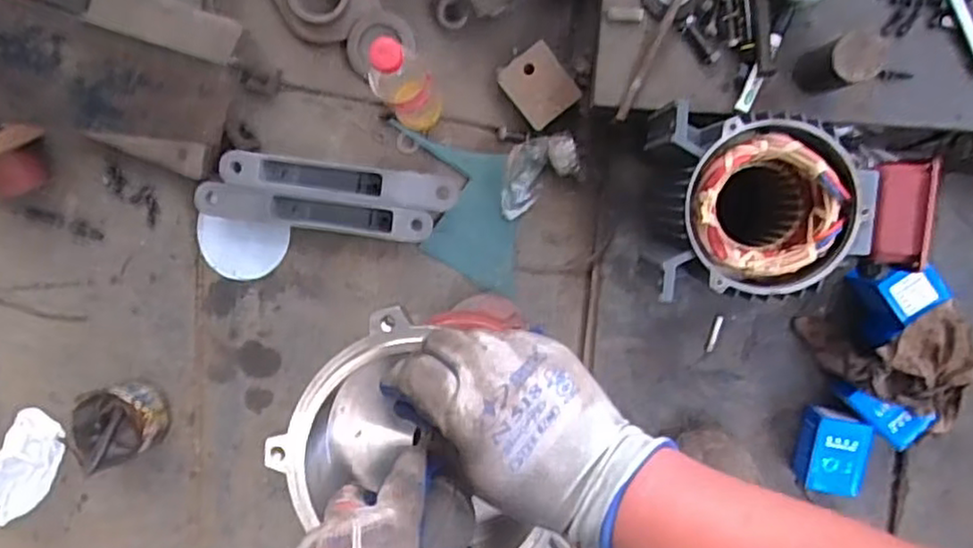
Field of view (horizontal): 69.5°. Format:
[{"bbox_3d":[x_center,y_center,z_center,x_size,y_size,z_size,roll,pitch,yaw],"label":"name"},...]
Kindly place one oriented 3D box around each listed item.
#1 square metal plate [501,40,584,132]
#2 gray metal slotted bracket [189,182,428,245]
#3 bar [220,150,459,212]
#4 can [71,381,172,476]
[{"bbox_3d":[0.067,-0.239,0.890,0.076,0.014,0.089,-38,91,5],"label":"square metal plate"},{"bbox_3d":[-0.223,-0.079,0.916,0.309,0.038,0.049,8,97,5],"label":"gray metal slotted bracket"},{"bbox_3d":[-0.189,-0.122,0.916,0.303,0.040,0.046,8,97,6],"label":"bar"},{"bbox_3d":[-0.505,0.204,0.964,0.110,0.086,0.097,-20,94,8],"label":"can"}]

